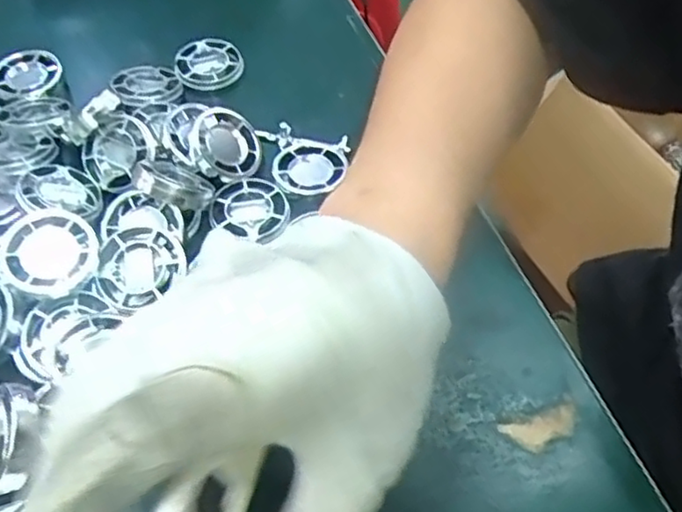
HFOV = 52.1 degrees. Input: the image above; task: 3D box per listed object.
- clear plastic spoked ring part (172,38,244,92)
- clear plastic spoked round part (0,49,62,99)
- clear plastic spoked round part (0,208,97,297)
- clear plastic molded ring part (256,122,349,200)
[{"bbox_3d":[-0.078,-0.113,0.414,0.040,0.013,0.035,-22,55,-15],"label":"clear plastic spoked ring part"},{"bbox_3d":[-0.182,-0.105,0.404,0.038,0.009,0.038,1,56,-1],"label":"clear plastic spoked round part"},{"bbox_3d":[-0.124,-0.001,0.298,0.037,0.008,0.036,-13,74,-22],"label":"clear plastic spoked round part"},{"bbox_3d":[-0.018,-0.050,0.368,0.045,0.012,0.049,1,56,-1],"label":"clear plastic molded ring part"}]

